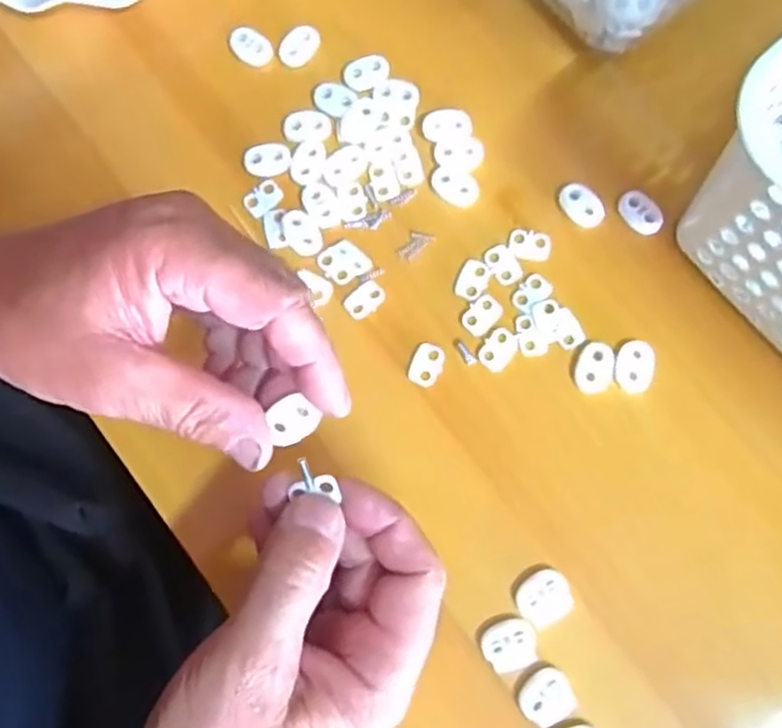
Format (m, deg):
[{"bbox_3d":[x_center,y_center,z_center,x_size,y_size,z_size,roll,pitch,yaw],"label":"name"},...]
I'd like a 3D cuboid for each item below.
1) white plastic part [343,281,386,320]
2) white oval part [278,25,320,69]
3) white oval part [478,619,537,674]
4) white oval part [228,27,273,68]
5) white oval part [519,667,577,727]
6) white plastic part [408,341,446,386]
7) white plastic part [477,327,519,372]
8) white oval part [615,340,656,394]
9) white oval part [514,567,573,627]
[{"bbox_3d":[-0.012,-0.030,0.336,0.019,0.004,0.013,-41,81,-7],"label":"white plastic part"},{"bbox_3d":[-0.045,-0.157,0.360,0.013,0.010,0.021,44,83,8],"label":"white oval part"},{"bbox_3d":[0.050,0.118,0.303,0.023,0.004,0.019,-18,79,-3],"label":"white oval part"},{"bbox_3d":[-0.069,-0.156,0.356,0.021,0.004,0.014,38,82,8],"label":"white oval part"},{"bbox_3d":[0.064,0.138,0.299,0.022,0.004,0.020,-29,80,-5],"label":"white oval part"},{"bbox_3d":[0.016,0.000,0.330,0.014,0.004,0.019,22,80,5],"label":"white plastic part"},{"bbox_3d":[0.049,-0.007,0.329,0.014,0.004,0.020,34,81,7],"label":"white plastic part"},{"bbox_3d":[0.109,0.001,0.325,0.016,0.004,0.023,7,79,2],"label":"white oval part"},{"bbox_3d":[0.065,0.099,0.308,0.023,0.004,0.021,-23,79,-4],"label":"white oval part"}]

